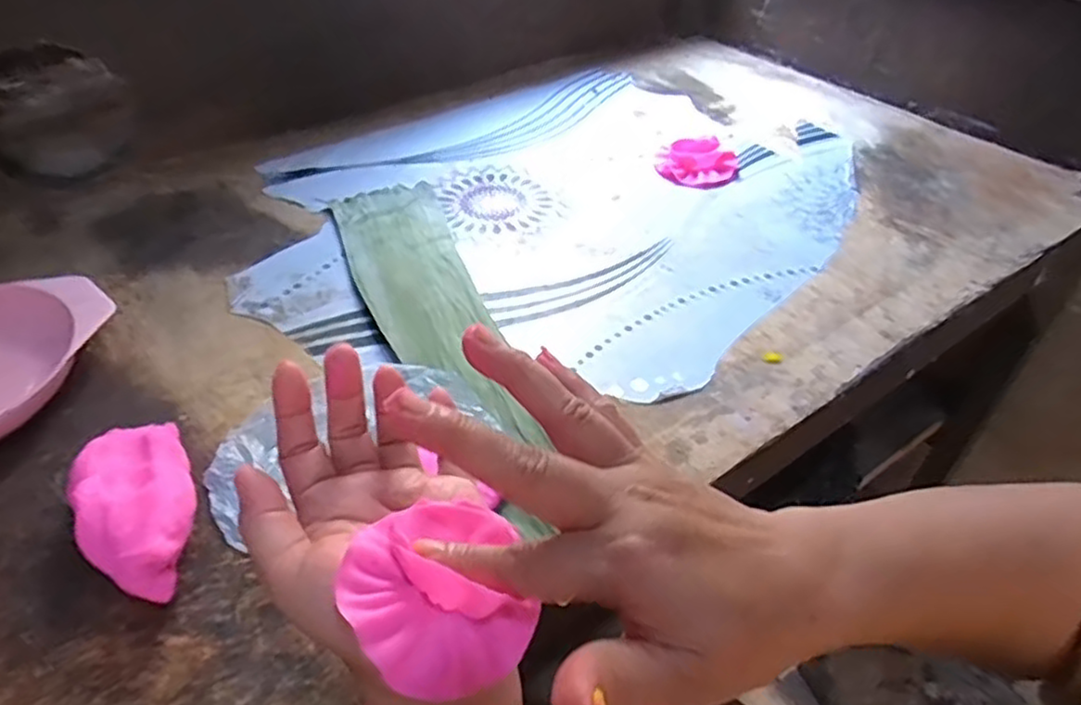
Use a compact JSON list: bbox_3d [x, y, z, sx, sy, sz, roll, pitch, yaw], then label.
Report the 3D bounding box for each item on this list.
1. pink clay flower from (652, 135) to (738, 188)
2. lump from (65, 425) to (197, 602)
[{"bbox_3d":[0.146,-0.179,0.651,0.074,0.017,0.073,7,43,7],"label":"pink clay flower"},{"bbox_3d":[-0.204,0.075,0.357,0.051,0.044,0.115,-22,47,-22],"label":"lump"}]

